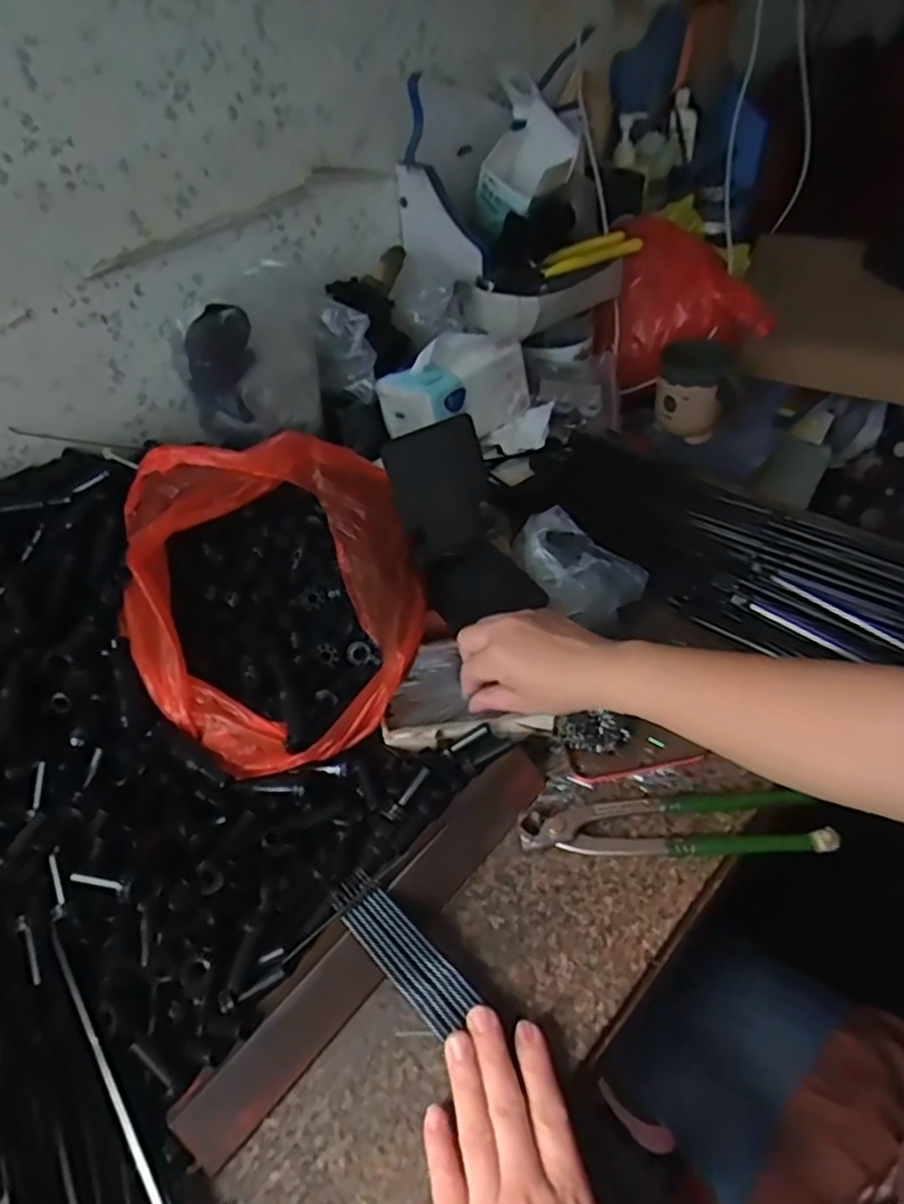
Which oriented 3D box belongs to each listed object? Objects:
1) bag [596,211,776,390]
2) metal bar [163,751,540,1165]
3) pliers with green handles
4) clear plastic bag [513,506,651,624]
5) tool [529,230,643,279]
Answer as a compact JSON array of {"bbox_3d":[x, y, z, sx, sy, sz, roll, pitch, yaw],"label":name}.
[{"bbox_3d":[0.268,-0.379,0.903,0.194,0.149,0.171,-12,44,-7],"label":"bag"},{"bbox_3d":[-0.040,0.194,0.435,0.038,0.029,0.284,27,53,29],"label":"metal bar"},{"bbox_3d":[0.143,0.145,0.471,0.193,0.016,0.044,-3,44,2],"label":"pliers with green handles"},{"bbox_3d":[0.098,-0.028,0.612,0.079,0.040,0.119,-36,52,-28],"label":"clear plastic bag"},{"bbox_3d":[0.156,-0.405,0.836,0.136,0.025,0.025,-20,46,-15],"label":"tool"}]

